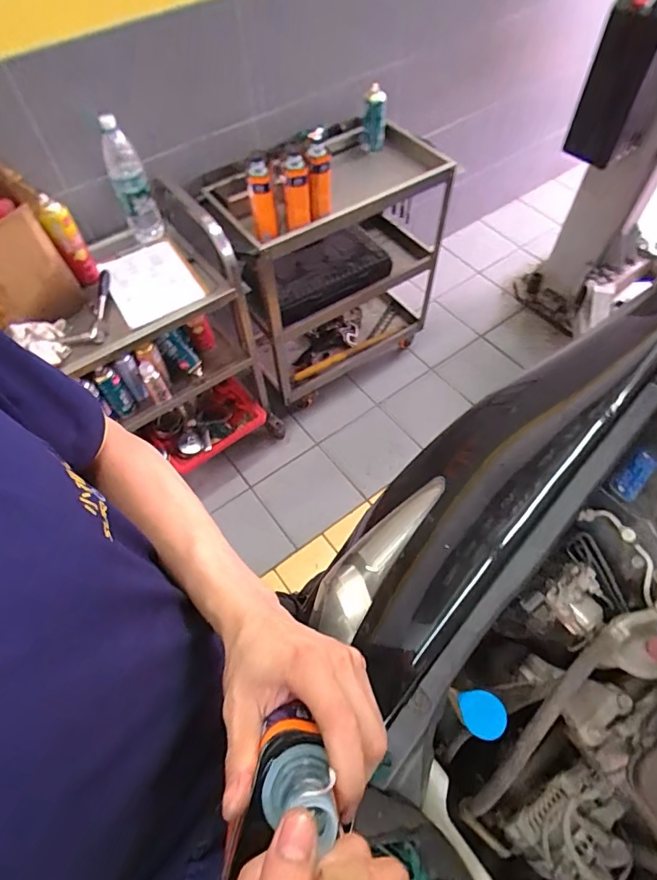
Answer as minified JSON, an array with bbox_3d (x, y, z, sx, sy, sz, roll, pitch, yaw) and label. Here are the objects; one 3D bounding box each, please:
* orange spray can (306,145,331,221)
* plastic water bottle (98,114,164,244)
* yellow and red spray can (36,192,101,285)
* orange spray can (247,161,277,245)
[{"bbox_3d":[-0.023,-0.692,1.306,0.062,0.178,0.069,-2,58,1],"label":"orange spray can"},{"bbox_3d":[-0.544,-0.704,1.320,0.093,0.318,0.077,-20,59,-10],"label":"plastic water bottle"},{"bbox_3d":[-0.661,-0.501,1.232,0.070,0.210,0.074,-29,60,-15],"label":"yellow and red spray can"},{"bbox_3d":[-0.171,-0.614,1.262,0.069,0.197,0.067,-8,58,-2],"label":"orange spray can"}]

